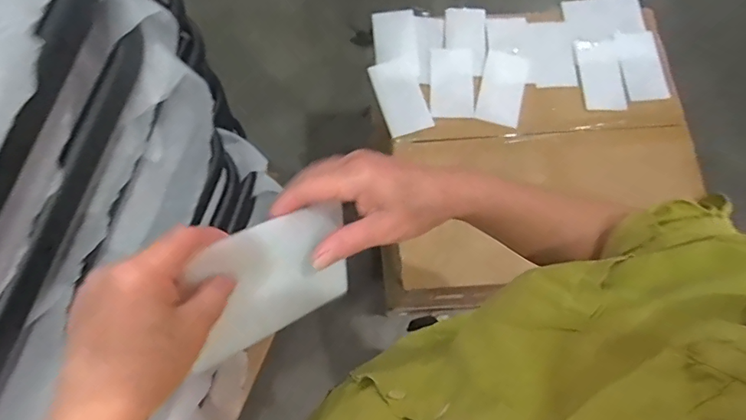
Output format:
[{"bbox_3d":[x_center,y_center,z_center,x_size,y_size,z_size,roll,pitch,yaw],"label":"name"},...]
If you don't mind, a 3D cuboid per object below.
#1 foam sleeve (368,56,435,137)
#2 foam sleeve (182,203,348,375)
[{"bbox_3d":[0.052,-0.209,0.908,0.083,0.012,0.142,-17,81,-4],"label":"foam sleeve"},{"bbox_3d":[-0.067,0.045,0.349,0.007,0.083,0.128,15,25,39],"label":"foam sleeve"}]

